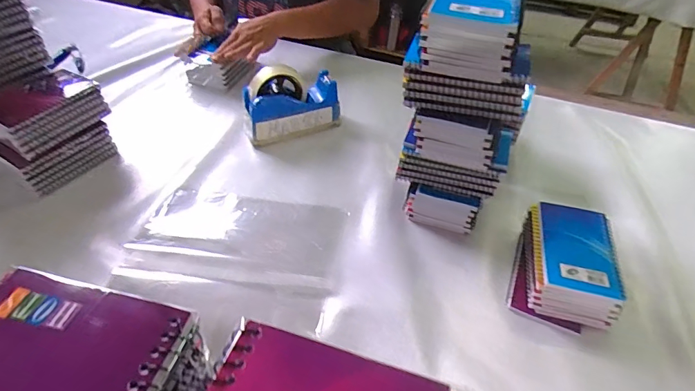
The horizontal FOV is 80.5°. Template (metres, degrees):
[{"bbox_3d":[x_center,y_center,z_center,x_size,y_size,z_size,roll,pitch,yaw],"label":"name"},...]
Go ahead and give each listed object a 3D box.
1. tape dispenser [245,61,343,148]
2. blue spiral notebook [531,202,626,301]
[{"bbox_3d":[-0.092,-0.151,0.690,0.161,0.110,0.061,-15,48,-17],"label":"tape dispenser"},{"bbox_3d":[0.274,0.061,0.495,0.091,0.013,0.124,11,46,8],"label":"blue spiral notebook"}]

